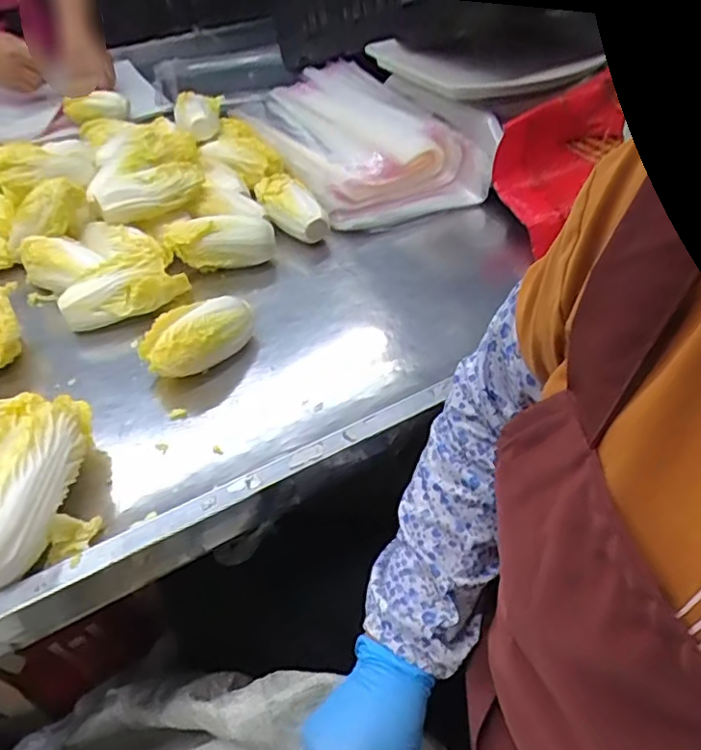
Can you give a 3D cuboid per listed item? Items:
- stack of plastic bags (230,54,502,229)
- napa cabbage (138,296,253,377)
[{"bbox_3d":[0.004,-0.342,0.882,0.237,0.082,0.378,-19,46,-18],"label":"stack of plastic bags"},{"bbox_3d":[-0.139,-0.036,0.585,0.110,0.043,0.053,-31,51,-27],"label":"napa cabbage"}]

